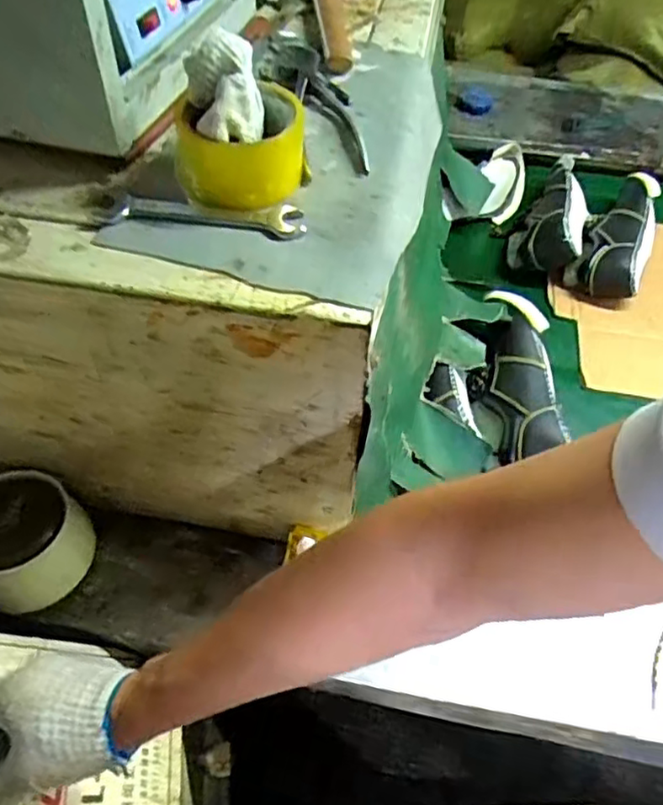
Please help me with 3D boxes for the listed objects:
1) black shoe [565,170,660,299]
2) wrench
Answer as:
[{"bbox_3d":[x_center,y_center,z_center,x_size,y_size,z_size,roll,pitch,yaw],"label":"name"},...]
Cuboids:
[{"bbox_3d":[0.467,-0.272,1.009,0.114,0.067,0.236,22,71,15],"label":"black shoe"},{"bbox_3d":[-0.096,-0.138,0.458,0.152,0.009,0.032,5,53,3],"label":"wrench"}]

